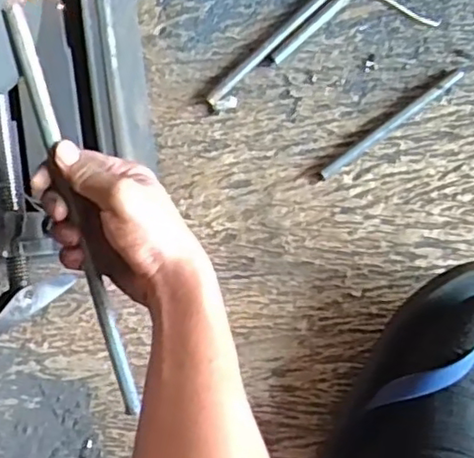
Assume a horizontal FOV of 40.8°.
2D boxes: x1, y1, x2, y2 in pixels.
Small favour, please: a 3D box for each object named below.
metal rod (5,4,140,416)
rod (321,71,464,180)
[{"bbox_3d":[-0.108,-0.001,0.433,0.014,0.012,0.285,-11,108,3],"label":"metal rod"},{"bbox_3d":[0.137,-0.094,0.570,0.151,0.010,0.010,-37,86,6],"label":"rod"}]

